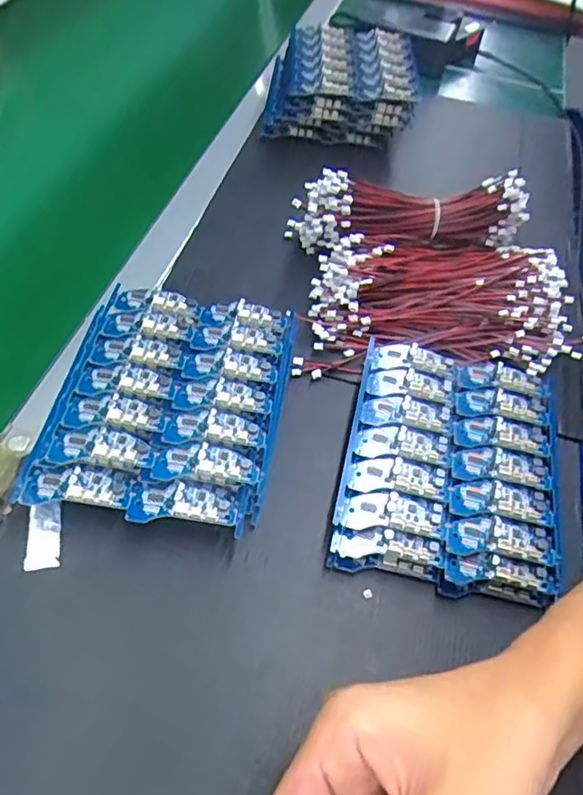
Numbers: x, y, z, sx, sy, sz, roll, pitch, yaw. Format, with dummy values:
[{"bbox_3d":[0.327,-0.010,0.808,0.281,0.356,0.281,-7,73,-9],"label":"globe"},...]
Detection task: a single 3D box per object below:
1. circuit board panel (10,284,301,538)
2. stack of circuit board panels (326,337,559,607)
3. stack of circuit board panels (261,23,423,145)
[{"bbox_3d":[-0.079,-0.005,0.389,0.147,0.016,0.174,9,57,1],"label":"circuit board panel"},{"bbox_3d":[0.108,0.039,0.397,0.135,0.024,0.176,15,54,2],"label":"stack of circuit board panels"},{"bbox_3d":[0.052,-0.351,0.636,0.161,0.072,0.137,6,54,-4],"label":"stack of circuit board panels"}]

